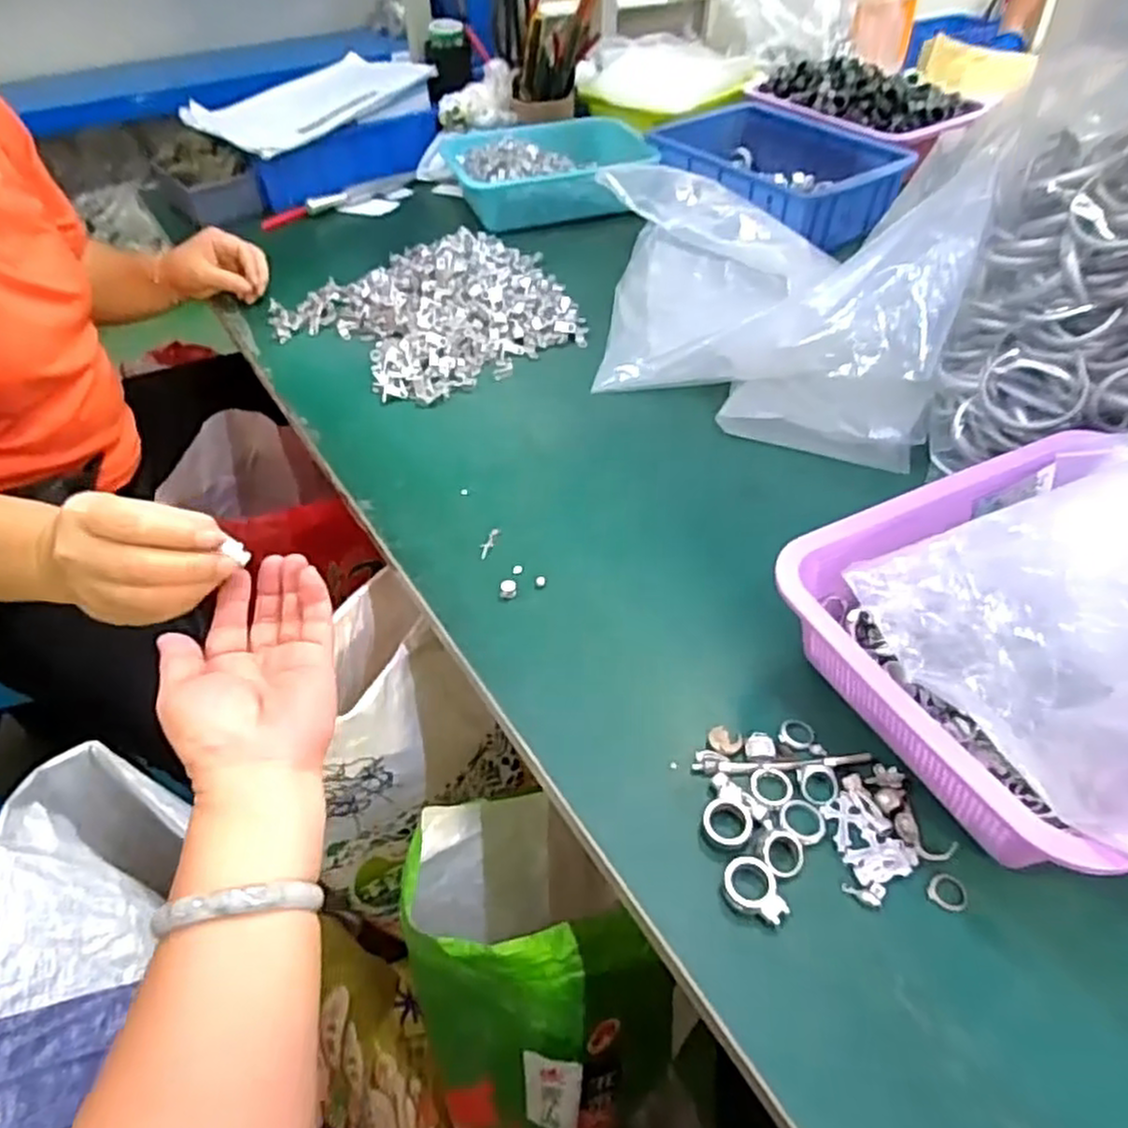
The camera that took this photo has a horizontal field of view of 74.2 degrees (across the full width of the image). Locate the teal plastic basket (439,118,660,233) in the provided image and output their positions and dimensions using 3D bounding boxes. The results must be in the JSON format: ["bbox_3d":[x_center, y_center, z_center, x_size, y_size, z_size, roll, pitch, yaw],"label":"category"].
[{"bbox_3d":[-0.019,-0.521,0.990,0.268,0.080,0.167,-2,46,-1],"label":"teal plastic basket"}]

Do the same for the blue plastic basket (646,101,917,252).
[{"bbox_3d":[0.263,-0.519,0.973,0.196,0.076,0.320,-27,51,-23],"label":"blue plastic basket"}]

